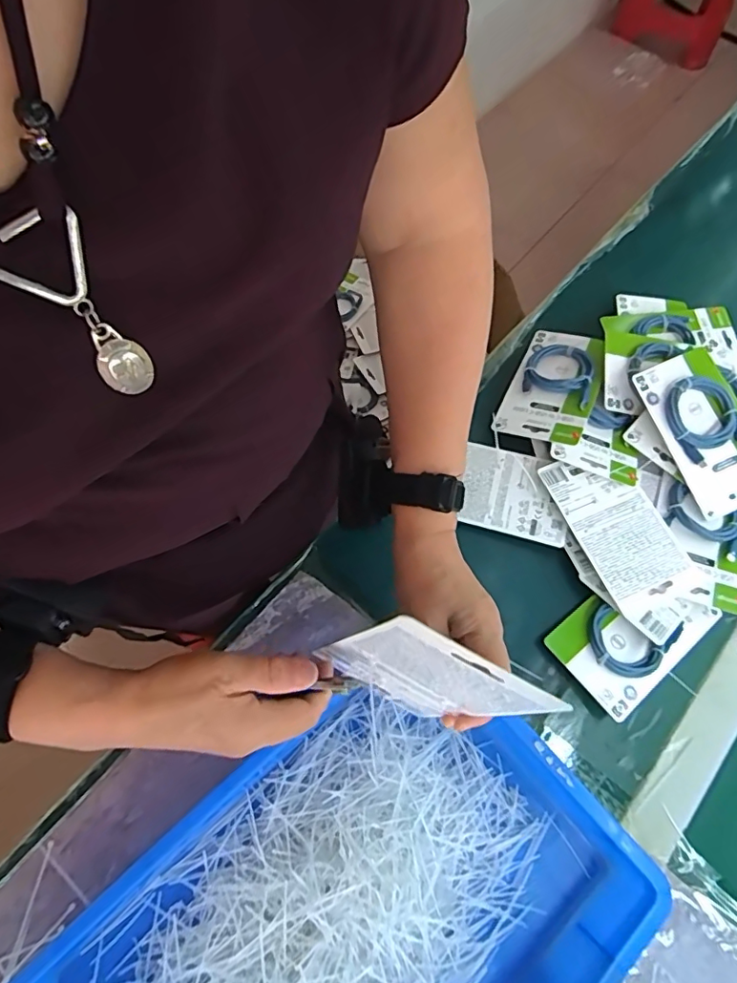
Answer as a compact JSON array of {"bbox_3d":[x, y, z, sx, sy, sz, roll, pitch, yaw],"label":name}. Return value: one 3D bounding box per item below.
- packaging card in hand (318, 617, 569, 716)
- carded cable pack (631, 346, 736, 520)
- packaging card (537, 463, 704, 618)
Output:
[{"bbox_3d":[0.029,0.112,0.323,0.095,0.162,0.005,32,60,-7],"label":"packaging card in hand"},{"bbox_3d":[0.378,-0.069,0.594,0.098,0.017,0.178,-22,82,-3],"label":"carded cable pack"},{"bbox_3d":[0.267,0.039,0.578,0.094,0.019,0.174,-23,71,-12],"label":"packaging card"}]

